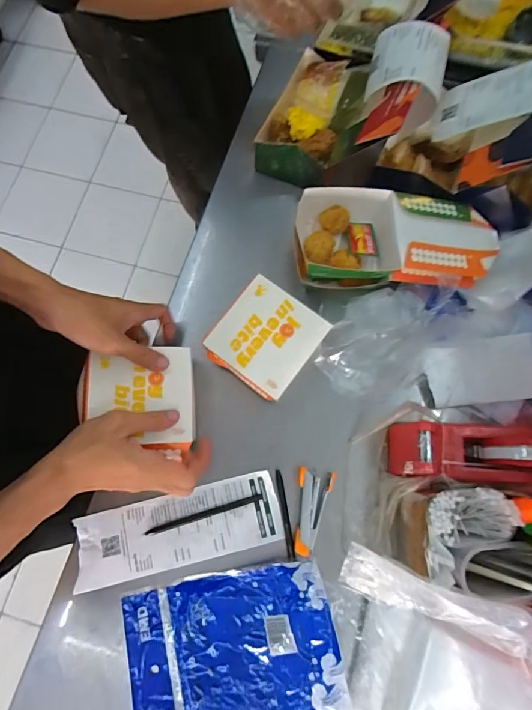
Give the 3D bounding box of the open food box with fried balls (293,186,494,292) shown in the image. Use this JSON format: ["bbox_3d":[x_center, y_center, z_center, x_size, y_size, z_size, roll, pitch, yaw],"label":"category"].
[{"bbox_3d":[0.159,-0.138,0.490,0.245,0.060,0.120,2,76,3],"label":"open food box with fried balls"}]

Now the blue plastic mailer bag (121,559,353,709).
[{"bbox_3d":[-0.035,0.313,0.409,0.214,0.031,0.153,-13,76,-1],"label":"blue plastic mailer bag"}]

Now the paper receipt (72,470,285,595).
[{"bbox_3d":[-0.100,0.198,0.446,0.230,0.004,0.076,-14,76,-2],"label":"paper receipt"}]

